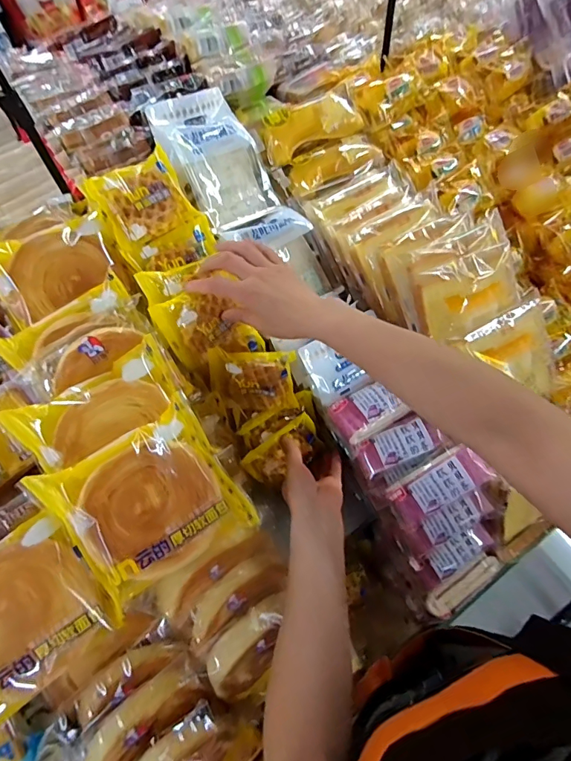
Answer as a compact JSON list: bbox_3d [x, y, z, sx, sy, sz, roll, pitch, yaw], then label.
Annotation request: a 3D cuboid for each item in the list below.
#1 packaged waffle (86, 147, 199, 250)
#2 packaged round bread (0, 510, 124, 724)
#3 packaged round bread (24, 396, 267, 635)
[{"bbox_3d":[-0.173,-0.221,0.530,0.101,0.027,0.091,-31,98,-14],"label":"packaged waffle"},{"bbox_3d":[-0.244,0.211,0.395,0.139,0.029,0.133,-34,85,-18],"label":"packaged round bread"},{"bbox_3d":[-0.133,0.120,0.429,0.159,0.033,0.147,-32,90,-15],"label":"packaged round bread"}]

